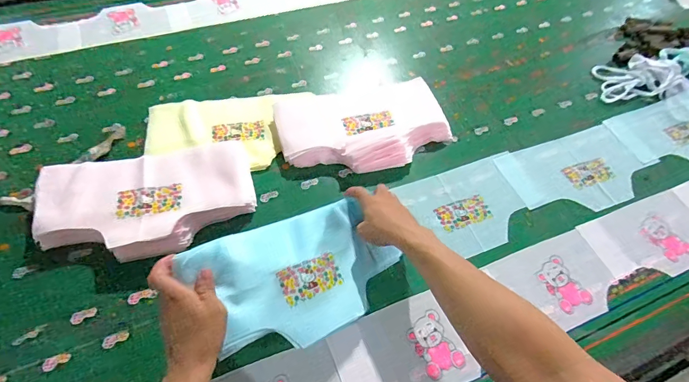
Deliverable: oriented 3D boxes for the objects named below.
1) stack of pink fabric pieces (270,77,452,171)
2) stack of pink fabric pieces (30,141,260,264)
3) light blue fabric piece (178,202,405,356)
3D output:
[{"bbox_3d":[0.045,-0.135,0.729,0.345,0.048,0.204,-11,62,-10],"label":"stack of pink fabric pieces"},{"bbox_3d":[-0.324,0.019,0.614,0.331,0.032,0.180,-12,62,-11],"label":"stack of pink fabric pieces"},{"bbox_3d":[-0.056,0.118,0.522,0.294,0.013,0.170,-18,75,-38],"label":"light blue fabric piece"}]

